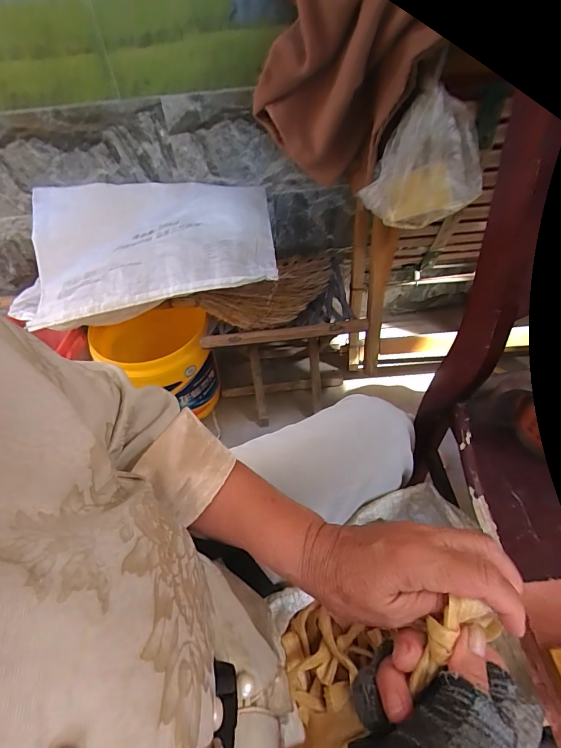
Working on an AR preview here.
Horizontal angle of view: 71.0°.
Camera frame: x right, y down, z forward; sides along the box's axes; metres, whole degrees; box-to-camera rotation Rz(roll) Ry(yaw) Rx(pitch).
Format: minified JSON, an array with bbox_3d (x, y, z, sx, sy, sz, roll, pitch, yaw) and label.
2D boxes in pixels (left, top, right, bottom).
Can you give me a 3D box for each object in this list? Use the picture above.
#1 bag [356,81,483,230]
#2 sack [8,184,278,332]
[{"bbox_3d":[0.221,-0.330,0.610,0.164,0.174,0.098,8,50,12],"label":"bag"},{"bbox_3d":[-0.268,-0.258,0.791,0.495,0.108,0.314,-7,49,-1],"label":"sack"}]

